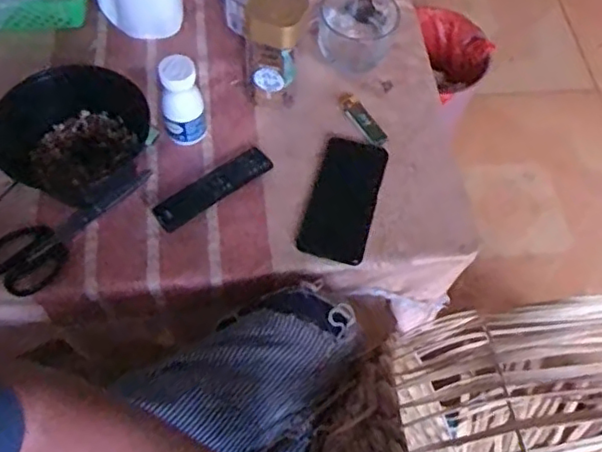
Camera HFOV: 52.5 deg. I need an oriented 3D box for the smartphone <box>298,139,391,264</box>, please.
[{"bbox_3d":[0.051,-0.034,0.731,0.077,0.011,0.167,15,62,5],"label":"smartphone"}]

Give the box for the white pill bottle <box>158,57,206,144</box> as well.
[{"bbox_3d":[-0.138,-0.143,0.715,0.048,0.111,0.041,-10,62,-8],"label":"white pill bottle"}]

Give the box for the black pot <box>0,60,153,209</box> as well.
[{"bbox_3d":[-0.269,-0.116,0.717,0.144,0.073,0.158,1,61,-2],"label":"black pot"}]

